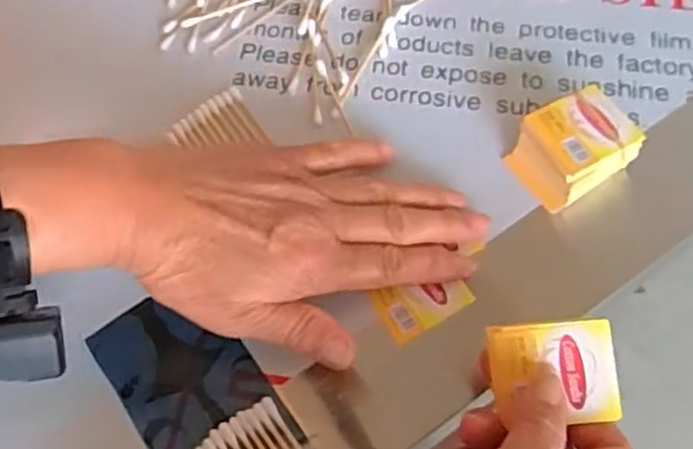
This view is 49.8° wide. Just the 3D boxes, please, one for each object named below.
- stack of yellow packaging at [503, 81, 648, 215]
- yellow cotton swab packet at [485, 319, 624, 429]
[{"bbox_3d":[0.114,-0.038,0.375,0.054,0.029,0.042,-27,64,-11],"label":"stack of yellow packaging"},{"bbox_3d":[0.085,0.061,0.309,0.050,0.004,0.040,-7,78,14],"label":"yellow cotton swab packet"}]

